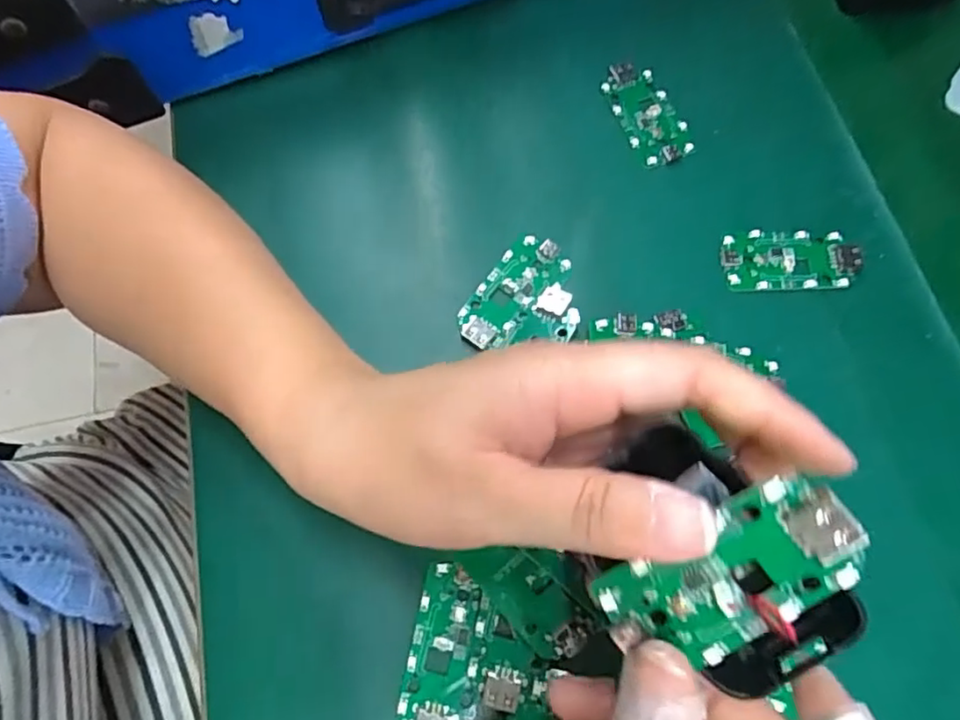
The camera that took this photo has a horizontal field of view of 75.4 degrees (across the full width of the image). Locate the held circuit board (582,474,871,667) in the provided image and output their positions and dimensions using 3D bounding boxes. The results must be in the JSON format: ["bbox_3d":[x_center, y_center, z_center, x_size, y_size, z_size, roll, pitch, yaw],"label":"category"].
[{"bbox_3d":[0.060,0.054,0.150,0.062,0.005,0.032,-39,85,21],"label":"held circuit board"}]

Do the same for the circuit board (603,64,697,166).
[{"bbox_3d":[0.088,-0.131,0.329,0.031,0.004,0.063,-18,71,-7],"label":"circuit board"}]

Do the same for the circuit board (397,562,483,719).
[{"bbox_3d":[-0.014,0.112,0.238,0.027,0.004,0.062,7,70,3],"label":"circuit board"}]

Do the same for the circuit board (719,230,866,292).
[{"bbox_3d":[0.149,-0.048,0.298,0.064,0.006,0.031,2,69,1],"label":"circuit board"}]

